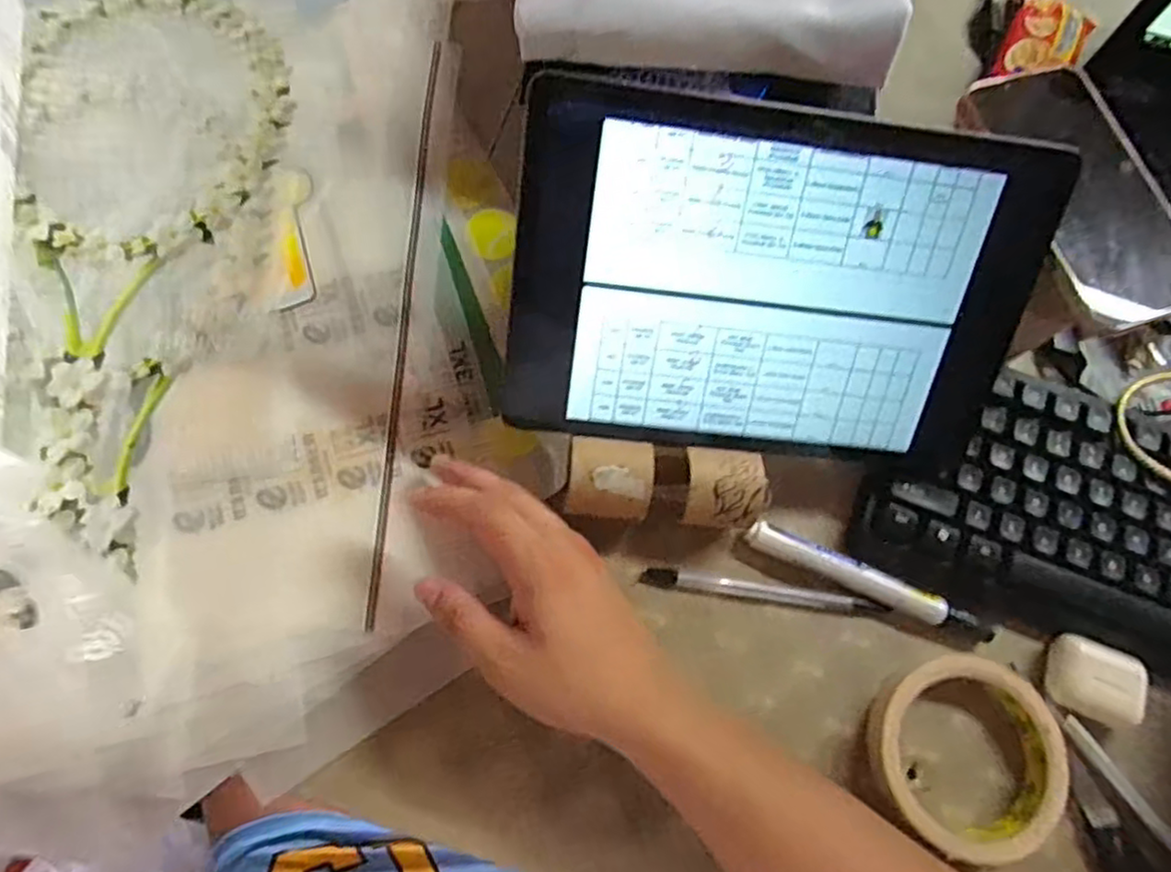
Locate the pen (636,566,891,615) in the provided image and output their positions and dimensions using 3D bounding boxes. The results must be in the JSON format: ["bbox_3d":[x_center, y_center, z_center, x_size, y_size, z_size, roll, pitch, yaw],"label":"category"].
[{"bbox_3d":[0.098,0.086,0.378,0.132,0.009,0.011,10,73,-1],"label":"pen"}]

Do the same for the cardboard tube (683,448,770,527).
[{"bbox_3d":[0.073,0.030,0.373,0.042,0.041,0.040,3,77,-1],"label":"cardboard tube"}]

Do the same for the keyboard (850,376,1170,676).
[{"bbox_3d":[0.366,0.070,0.368,0.413,0.028,0.138,17,80,3],"label":"keyboard"}]

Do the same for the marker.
[{"bbox_3d":[0.157,0.080,0.379,0.141,0.012,0.015,23,73,3],"label":"marker"}]

